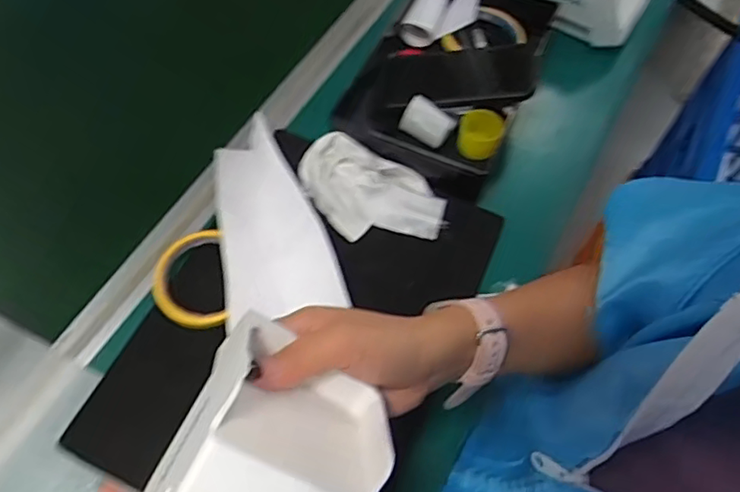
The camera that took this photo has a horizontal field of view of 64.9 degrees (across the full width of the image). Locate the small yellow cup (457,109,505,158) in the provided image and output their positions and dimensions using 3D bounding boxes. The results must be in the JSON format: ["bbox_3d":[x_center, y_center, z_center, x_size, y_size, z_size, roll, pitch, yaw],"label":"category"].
[{"bbox_3d":[0.110,-0.112,0.582,0.040,0.028,0.039,8,62,3],"label":"small yellow cup"}]

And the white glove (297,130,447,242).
[{"bbox_3d":[-0.002,-0.048,0.553,0.145,0.019,0.085,27,79,5],"label":"white glove"}]

